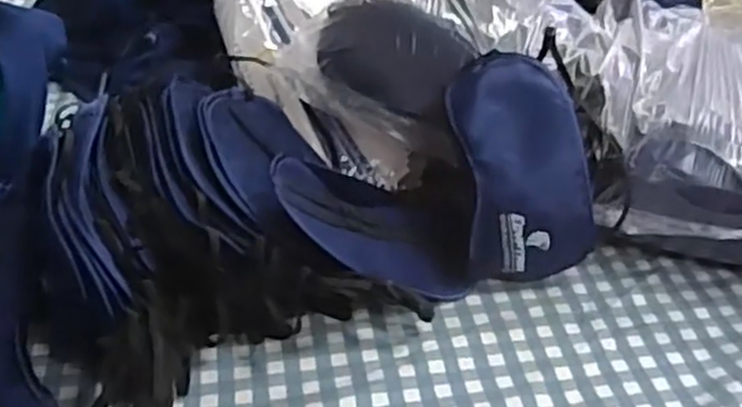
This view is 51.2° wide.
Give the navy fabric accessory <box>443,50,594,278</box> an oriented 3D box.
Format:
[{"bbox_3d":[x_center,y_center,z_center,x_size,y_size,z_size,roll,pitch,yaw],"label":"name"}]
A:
[{"bbox_3d":[0.105,-0.027,0.533,0.088,0.154,0.028,-7,-4,-3],"label":"navy fabric accessory"}]

